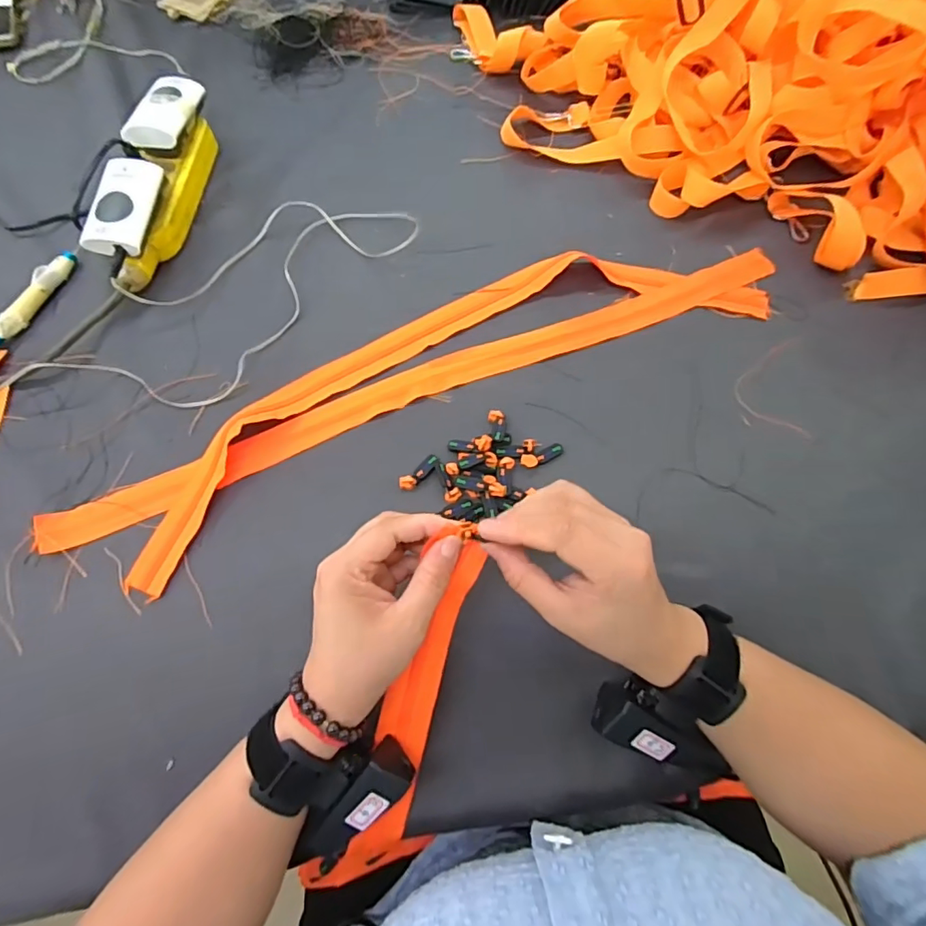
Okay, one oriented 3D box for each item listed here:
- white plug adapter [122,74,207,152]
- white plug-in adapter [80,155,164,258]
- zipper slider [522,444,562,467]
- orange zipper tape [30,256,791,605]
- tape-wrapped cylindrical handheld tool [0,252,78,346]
[{"bbox_3d":[-0.300,-0.353,0.529,0.048,0.025,0.107,8,69,2],"label":"white plug adapter"},{"bbox_3d":[-0.316,-0.240,0.482,0.048,0.022,0.099,4,69,1],"label":"white plug-in adapter"},{"bbox_3d":[0.069,-0.006,0.444,0.040,0.006,0.012,-22,71,-9],"label":"zipper slider"},{"bbox_3d":[-0.027,-0.077,0.466,0.668,0.019,0.133,-25,71,-10],"label":"orange zipper tape"},{"bbox_3d":[-0.416,-0.157,0.500,0.020,0.011,0.120,19,70,6],"label":"tape-wrapped cylindrical handheld tool"}]

